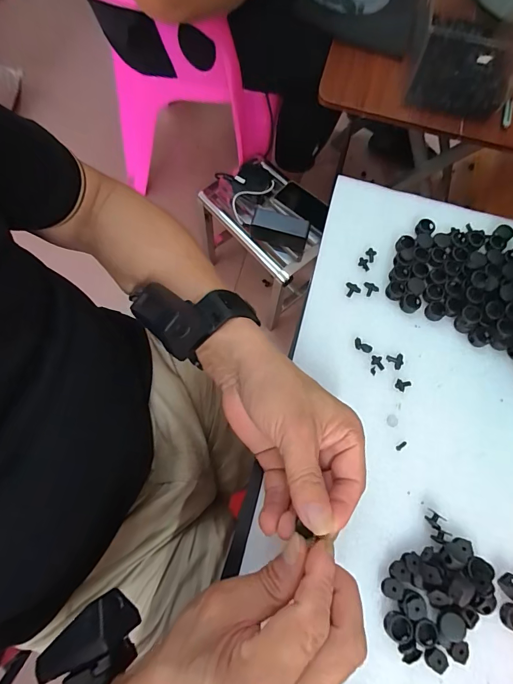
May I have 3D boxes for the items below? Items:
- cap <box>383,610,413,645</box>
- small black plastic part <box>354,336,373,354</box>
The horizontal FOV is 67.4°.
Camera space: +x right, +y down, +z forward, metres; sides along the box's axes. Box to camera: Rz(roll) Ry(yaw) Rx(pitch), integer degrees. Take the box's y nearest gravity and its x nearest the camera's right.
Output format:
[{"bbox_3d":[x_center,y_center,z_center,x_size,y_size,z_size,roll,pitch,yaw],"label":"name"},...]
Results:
[{"bbox_3d":[0.098,0.198,0.267,0.017,0.008,0.017,1,71,-2],"label":"cap"},{"bbox_3d":[0.094,0.004,0.342,0.017,0.004,0.009,39,74,11],"label":"small black plastic part"}]

